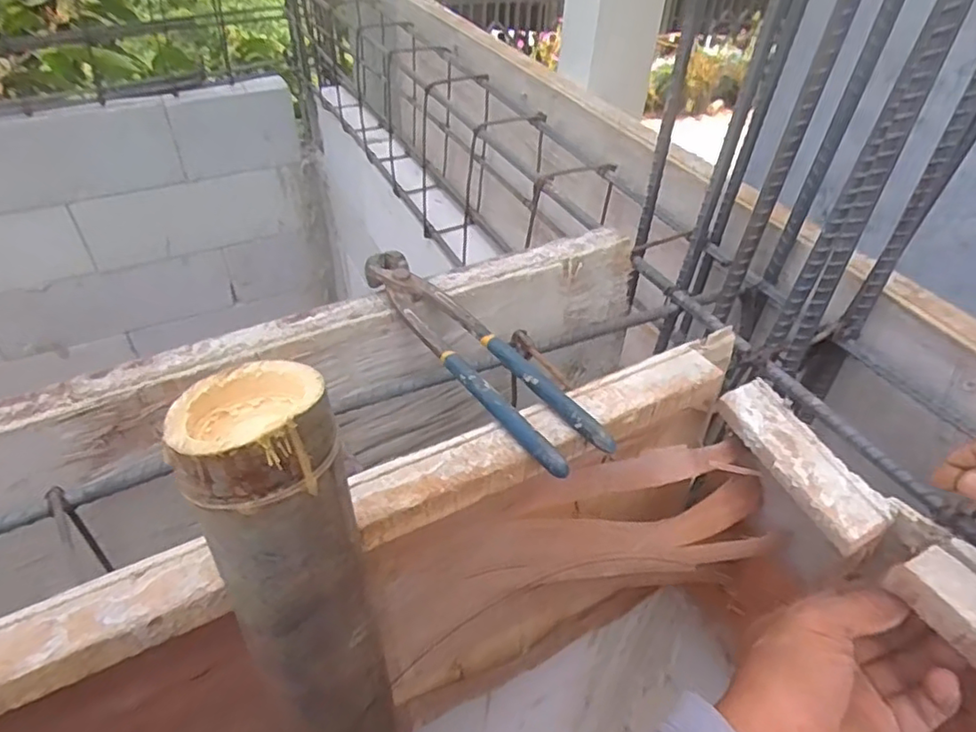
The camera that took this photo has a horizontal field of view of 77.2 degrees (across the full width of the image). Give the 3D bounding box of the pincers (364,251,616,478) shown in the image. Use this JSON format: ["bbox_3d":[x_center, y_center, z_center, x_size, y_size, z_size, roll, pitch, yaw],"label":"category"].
[{"bbox_3d":[-0.011,-0.014,0.389,0.049,0.016,0.225,-24,49,-25],"label":"pincers"}]

